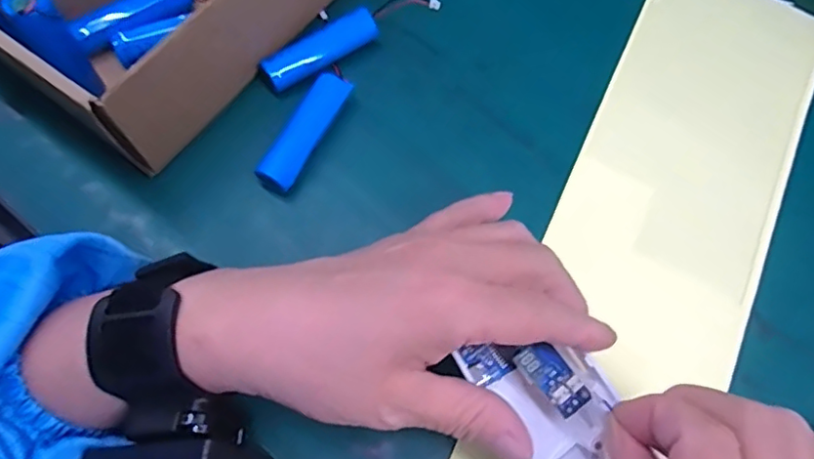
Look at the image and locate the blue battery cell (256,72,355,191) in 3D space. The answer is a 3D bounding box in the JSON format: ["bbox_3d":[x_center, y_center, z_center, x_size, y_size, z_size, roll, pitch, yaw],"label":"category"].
[{"bbox_3d":[-0.053,-0.050,0.308,0.018,0.022,0.069,27,72,5],"label":"blue battery cell"}]

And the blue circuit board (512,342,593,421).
[{"bbox_3d":[0.060,0.059,0.237,0.017,0.005,0.031,-38,72,-18],"label":"blue circuit board"}]

